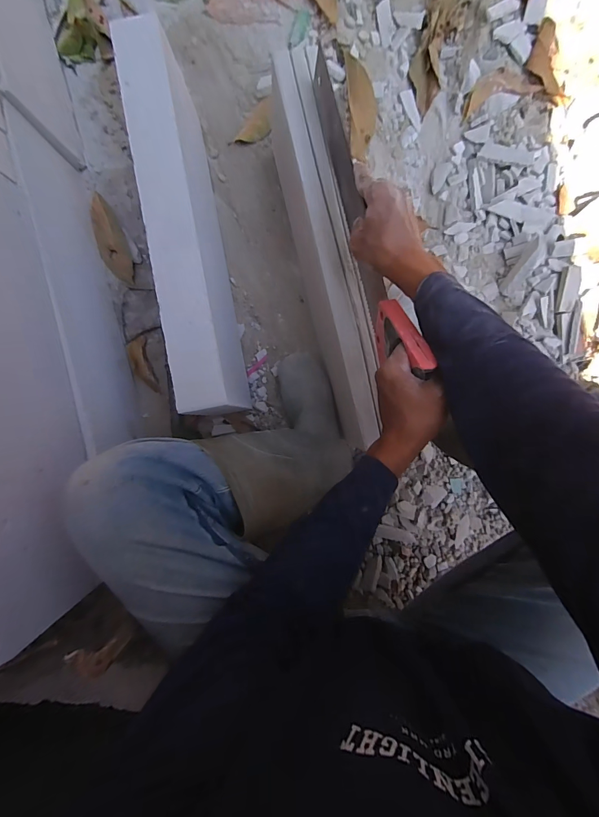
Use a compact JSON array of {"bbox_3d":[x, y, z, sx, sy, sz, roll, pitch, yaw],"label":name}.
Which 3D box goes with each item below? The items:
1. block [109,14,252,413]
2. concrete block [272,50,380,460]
[{"bbox_3d":[-0.180,-0.282,0.620,0.086,0.224,0.574,-11,90,4],"label":"block"},{"bbox_3d":[0.044,-0.241,0.621,0.069,0.191,0.555,-12,92,2],"label":"concrete block"}]

